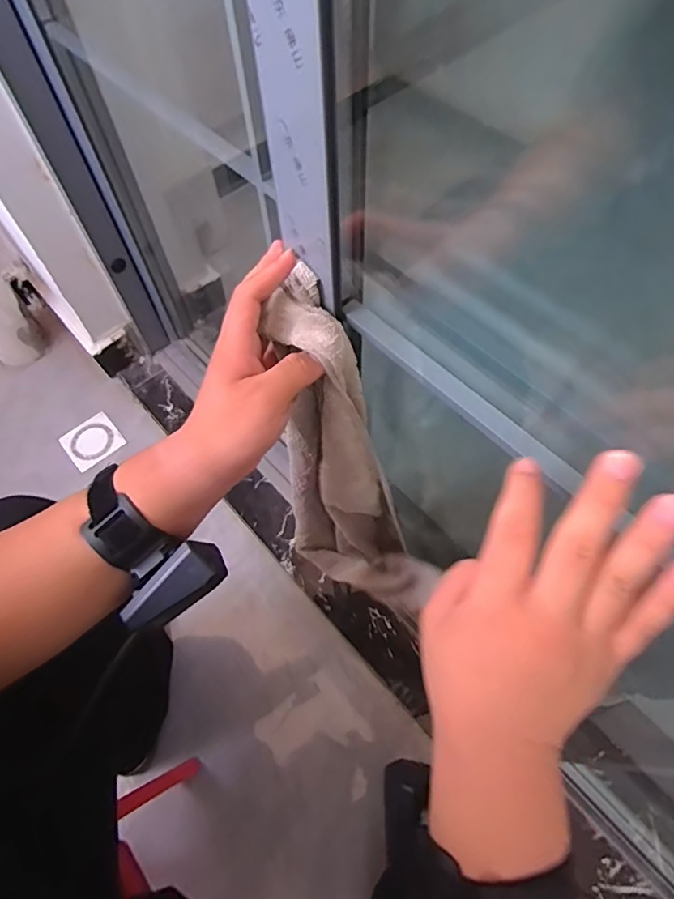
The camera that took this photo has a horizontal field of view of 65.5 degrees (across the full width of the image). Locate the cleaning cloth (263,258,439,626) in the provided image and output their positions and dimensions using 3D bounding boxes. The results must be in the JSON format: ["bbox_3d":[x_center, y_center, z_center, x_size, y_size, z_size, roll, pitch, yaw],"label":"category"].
[{"bbox_3d":[0.009,0.034,0.467,0.103,0.376,0.087,-25,47,-9],"label":"cleaning cloth"}]

